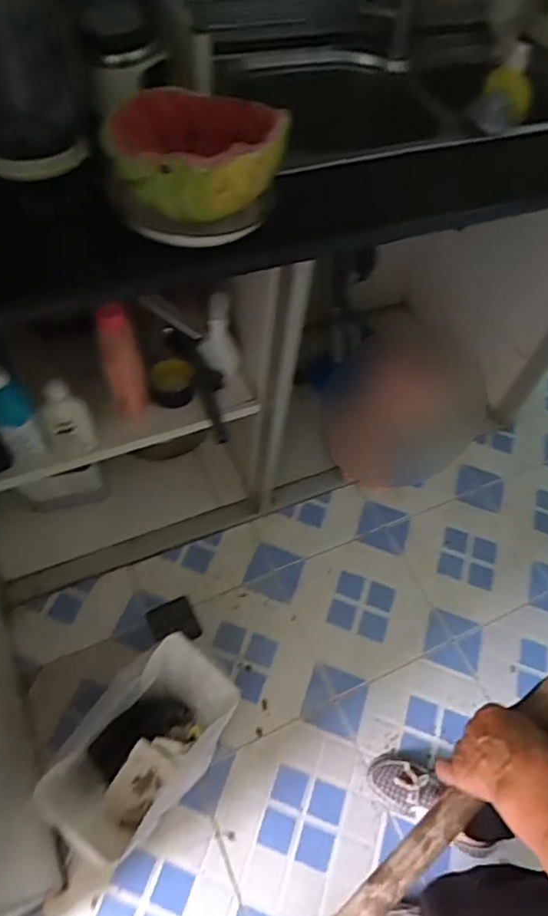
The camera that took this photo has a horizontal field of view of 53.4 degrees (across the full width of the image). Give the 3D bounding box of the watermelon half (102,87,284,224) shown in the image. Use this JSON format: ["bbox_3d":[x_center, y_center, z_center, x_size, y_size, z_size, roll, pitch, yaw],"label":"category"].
[{"bbox_3d":[-0.083,-0.351,0.617,0.168,0.073,0.202,12,56,3],"label":"watermelon half"}]

